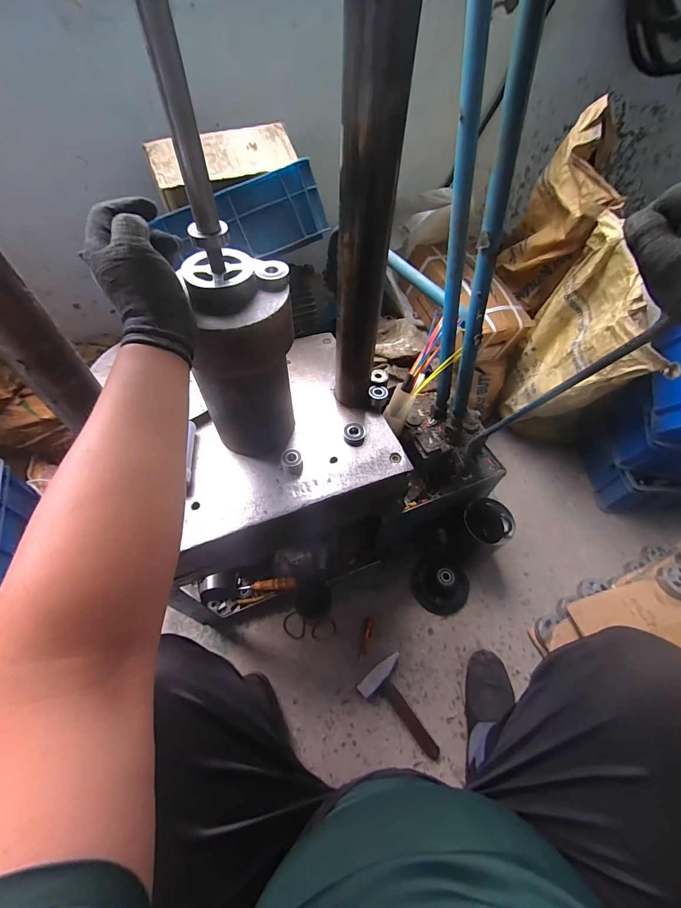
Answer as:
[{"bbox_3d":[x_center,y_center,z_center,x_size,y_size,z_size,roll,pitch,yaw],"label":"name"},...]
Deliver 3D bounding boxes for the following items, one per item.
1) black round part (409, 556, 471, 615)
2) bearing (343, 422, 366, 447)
[{"bbox_3d":[0.259,0.324,0.882,0.145,0.072,0.132,1,55,-1],"label":"black round part"},{"bbox_3d":[0.024,-0.034,0.611,0.037,0.022,0.036,3,55,1],"label":"bearing"}]

